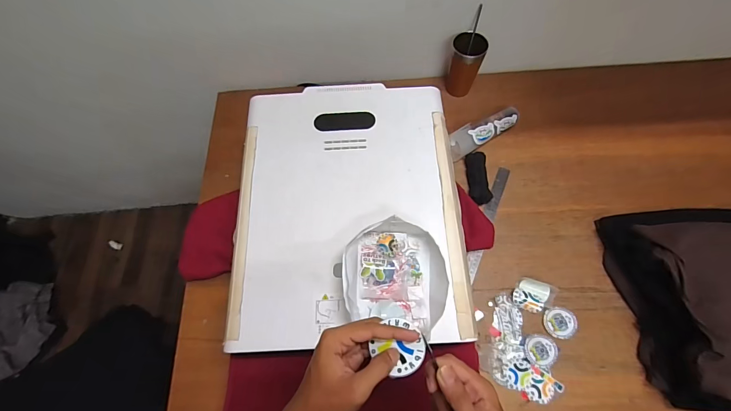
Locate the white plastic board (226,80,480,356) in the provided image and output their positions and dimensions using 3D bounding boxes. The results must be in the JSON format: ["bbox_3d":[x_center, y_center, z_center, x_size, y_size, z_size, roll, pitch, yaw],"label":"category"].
[{"bbox_3d":[-0.032,-0.017,0.630,0.395,0.019,0.499,-3,67,0],"label":"white plastic board"}]

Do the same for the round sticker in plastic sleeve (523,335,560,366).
[{"bbox_3d":[0.342,0.280,0.668,0.062,0.004,0.055,1,66,3],"label":"round sticker in plastic sleeve"}]

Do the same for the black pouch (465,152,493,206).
[{"bbox_3d":[0.267,-0.066,0.812,0.047,0.029,0.125,1,66,3],"label":"black pouch"}]

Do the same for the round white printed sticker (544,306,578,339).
[{"bbox_3d":[0.387,0.233,0.685,0.061,0.009,0.059,2,66,3],"label":"round white printed sticker"}]

